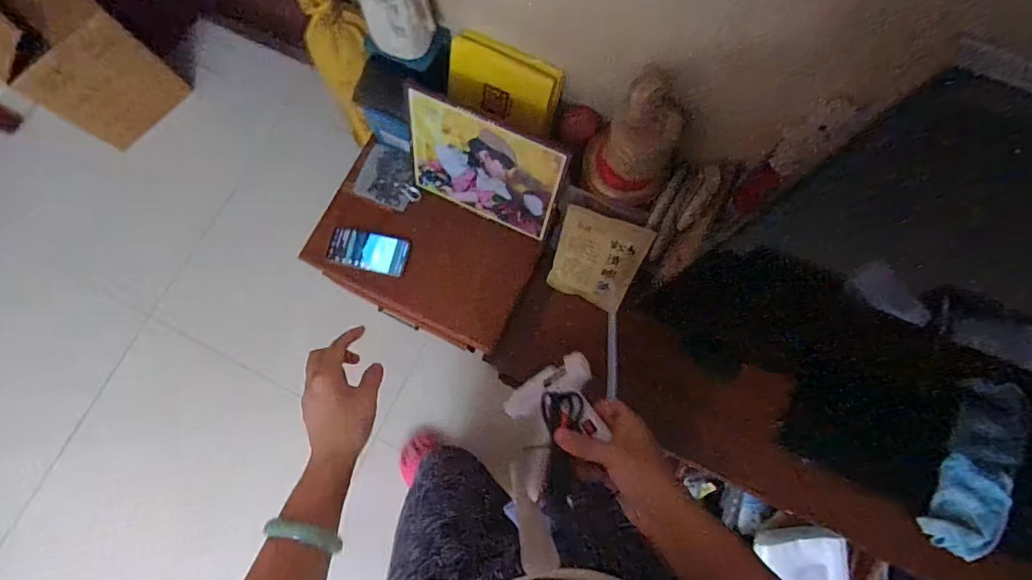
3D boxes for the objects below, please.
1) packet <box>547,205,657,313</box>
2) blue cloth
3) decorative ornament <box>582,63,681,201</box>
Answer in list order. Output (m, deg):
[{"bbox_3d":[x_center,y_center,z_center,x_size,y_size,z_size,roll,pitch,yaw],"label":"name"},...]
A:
[{"bbox_3d":[0.155,-0.057,0.925,0.159,0.211,0.013,25,44,11],"label":"packet"},{"bbox_3d":[0.845,0.329,0.865,0.149,0.068,0.310,6,100,2],"label":"blue cloth"},{"bbox_3d":[0.186,-0.232,0.753,0.135,0.212,0.122,16,78,4],"label":"decorative ornament"}]

